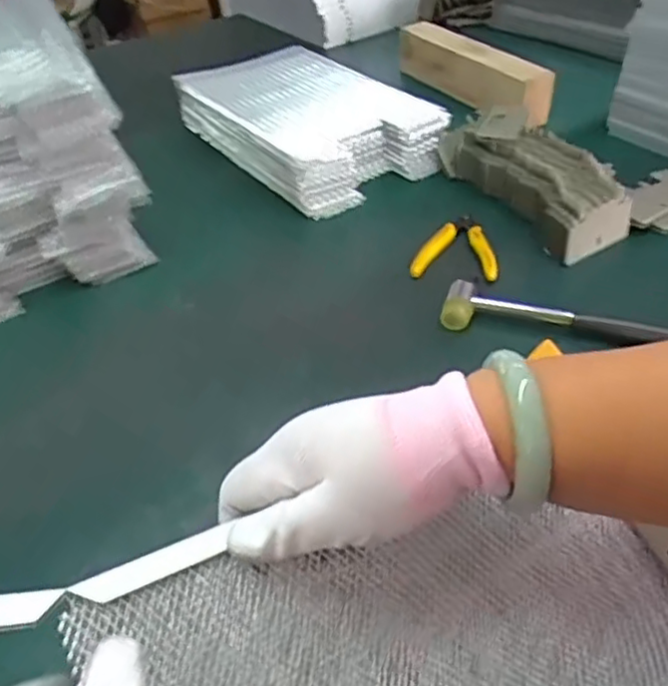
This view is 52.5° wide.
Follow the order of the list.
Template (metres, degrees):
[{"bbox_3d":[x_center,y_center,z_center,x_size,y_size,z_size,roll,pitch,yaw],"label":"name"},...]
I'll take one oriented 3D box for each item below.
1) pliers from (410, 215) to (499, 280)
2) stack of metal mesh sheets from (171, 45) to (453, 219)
[{"bbox_3d":[0.120,-0.097,0.661,0.078,0.021,0.104,4,41,11],"label":"pliers"},{"bbox_3d":[-0.037,-0.276,0.850,0.198,0.064,0.346,-27,45,-23],"label":"stack of metal mesh sheets"}]

